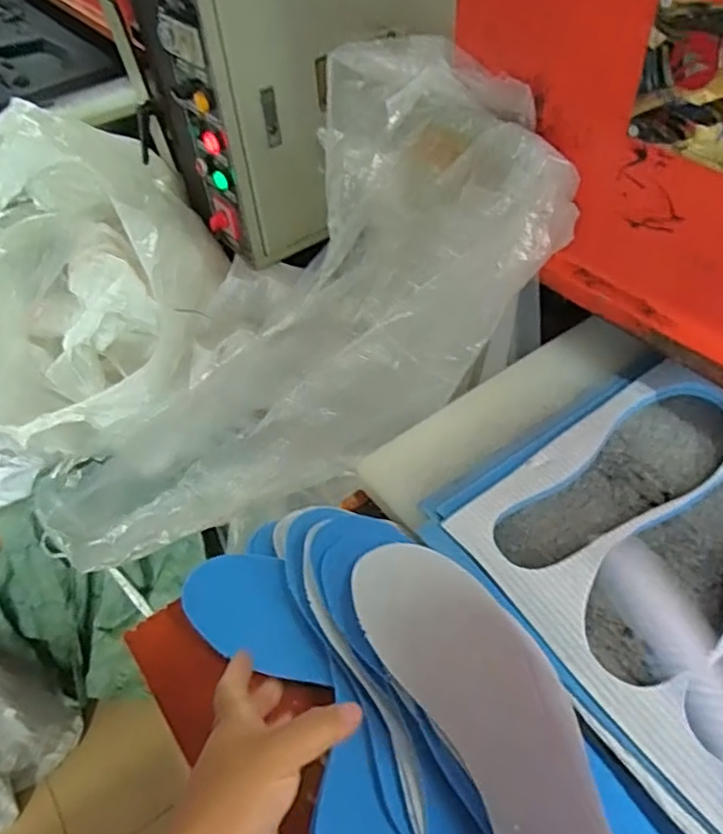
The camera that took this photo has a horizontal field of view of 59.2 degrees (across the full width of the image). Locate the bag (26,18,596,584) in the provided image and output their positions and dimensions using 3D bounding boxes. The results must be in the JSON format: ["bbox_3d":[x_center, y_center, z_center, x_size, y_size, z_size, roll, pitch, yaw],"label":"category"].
[{"bbox_3d":[-0.074,-0.083,0.674,0.636,0.156,0.303,-49,55,7],"label":"bag"}]

